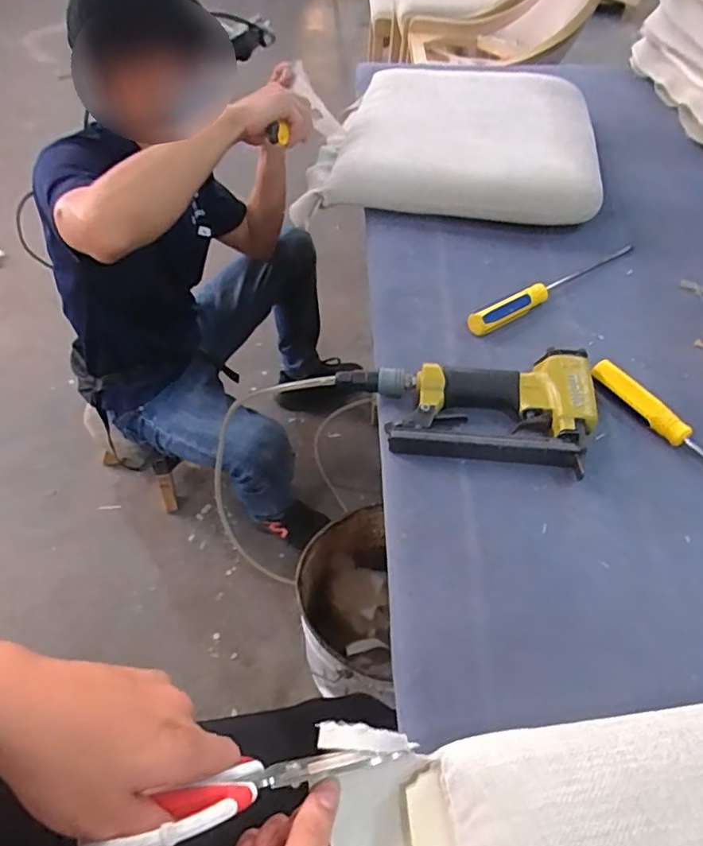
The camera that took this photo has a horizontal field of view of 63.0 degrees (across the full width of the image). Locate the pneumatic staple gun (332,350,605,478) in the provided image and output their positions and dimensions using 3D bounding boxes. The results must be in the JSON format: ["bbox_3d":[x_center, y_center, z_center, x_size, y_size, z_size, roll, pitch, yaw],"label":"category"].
[{"bbox_3d":[0.113,-0.013,0.565,0.249,0.042,0.130,1,49,0],"label":"pneumatic staple gun"}]

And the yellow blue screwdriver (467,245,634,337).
[{"bbox_3d":[0.265,-0.182,0.727,0.317,0.026,0.026,-31,57,-24],"label":"yellow blue screwdriver"}]

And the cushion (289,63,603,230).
[{"bbox_3d":[0.156,-0.469,0.935,0.432,0.079,0.406,6,50,4],"label":"cushion"}]

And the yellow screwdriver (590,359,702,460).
[{"bbox_3d":[0.336,0.020,0.552,0.025,0.029,0.245,-28,56,-23],"label":"yellow screwdriver"}]

